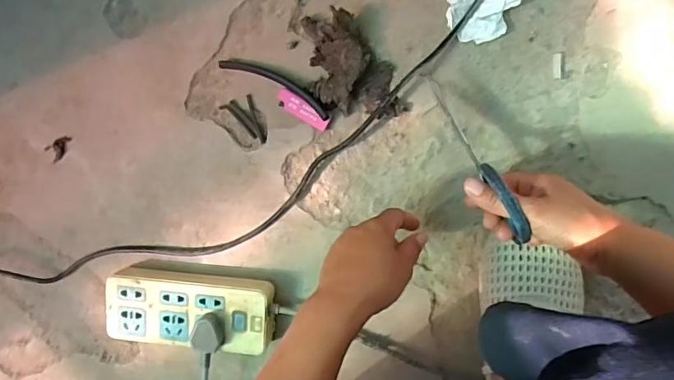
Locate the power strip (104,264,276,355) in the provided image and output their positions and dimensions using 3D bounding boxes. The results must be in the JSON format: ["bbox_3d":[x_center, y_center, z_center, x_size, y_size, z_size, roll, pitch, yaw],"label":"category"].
[{"bbox_3d":[-0.166,0.133,0.546,0.189,0.044,0.087,3,97,4],"label":"power strip"}]

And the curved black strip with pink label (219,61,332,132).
[{"bbox_3d":[-0.065,-0.110,0.516,0.133,0.019,0.028,33,96,0],"label":"curved black strip with pink label"}]

